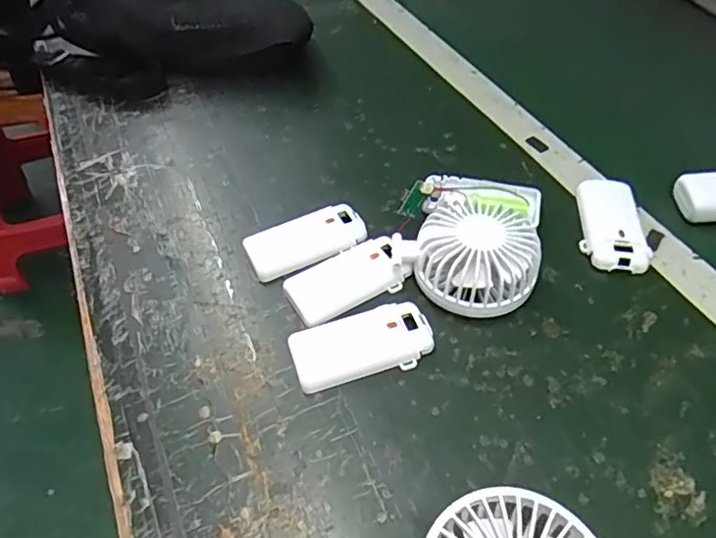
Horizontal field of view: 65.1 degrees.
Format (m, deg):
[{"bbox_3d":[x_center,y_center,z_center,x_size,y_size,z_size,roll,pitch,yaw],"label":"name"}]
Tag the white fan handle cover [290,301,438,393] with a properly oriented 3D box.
[{"bbox_3d":[0.002,0.050,0.375,0.091,0.015,0.045,-12,49,-10],"label":"white fan handle cover"}]

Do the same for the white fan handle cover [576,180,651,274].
[{"bbox_3d":[0.200,-0.037,0.444,0.045,0.017,0.094,6,49,7],"label":"white fan handle cover"}]

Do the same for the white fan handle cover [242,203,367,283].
[{"bbox_3d":[-0.039,-0.021,0.437,0.092,0.016,0.047,-17,50,-14],"label":"white fan handle cover"}]

